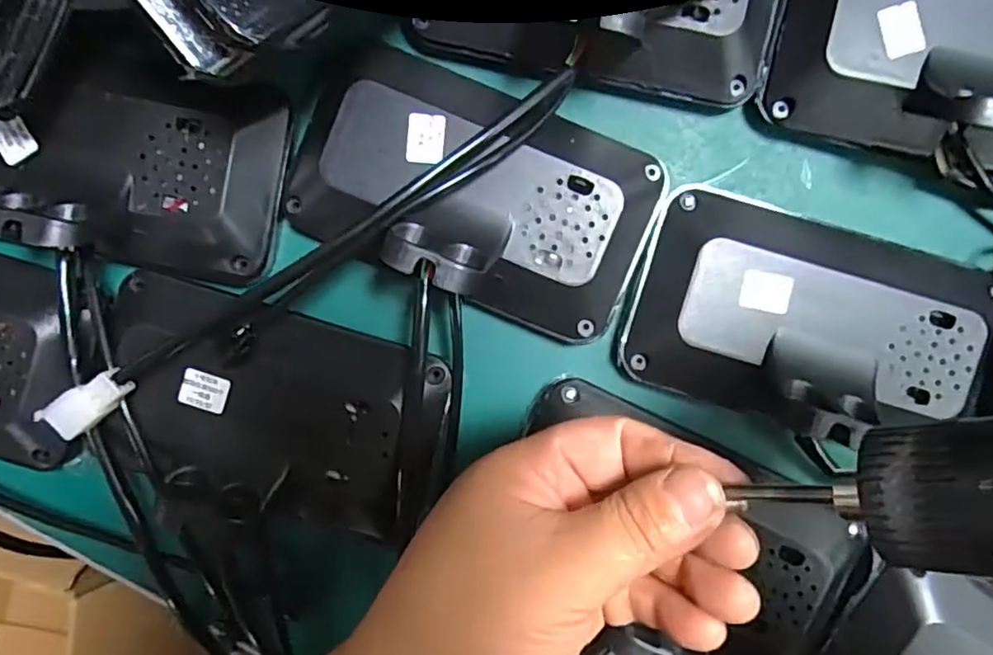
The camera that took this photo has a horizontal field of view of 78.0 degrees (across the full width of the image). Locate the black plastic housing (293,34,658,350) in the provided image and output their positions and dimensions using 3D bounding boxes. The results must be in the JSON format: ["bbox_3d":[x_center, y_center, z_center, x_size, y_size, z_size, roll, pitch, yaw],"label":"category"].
[{"bbox_3d":[-0.010,-0.060,0.256,0.160,0.032,0.090,23,92,2],"label":"black plastic housing"}]

